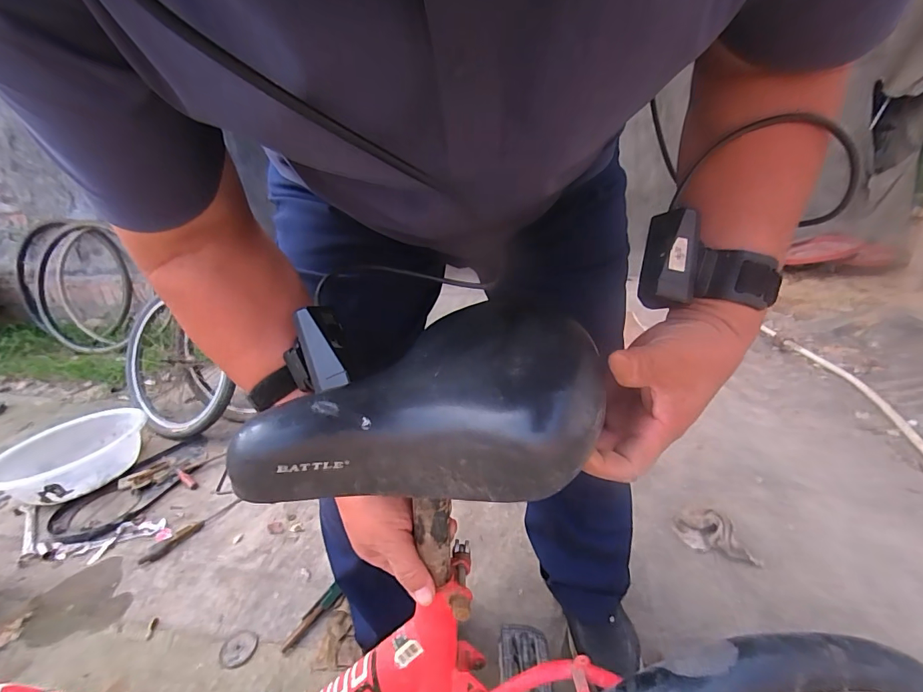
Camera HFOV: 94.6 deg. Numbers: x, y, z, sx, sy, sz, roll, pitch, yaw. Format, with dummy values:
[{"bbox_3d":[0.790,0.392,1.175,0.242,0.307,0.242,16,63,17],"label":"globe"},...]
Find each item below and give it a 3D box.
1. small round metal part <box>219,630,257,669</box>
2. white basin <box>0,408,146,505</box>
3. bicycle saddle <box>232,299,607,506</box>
[{"bbox_3d":[-0.372,0.506,0.711,0.057,0.007,0.056,-4,23,2],"label":"small round metal part"},{"bbox_3d":[-1.038,0.301,1.150,0.279,0.110,0.331,9,27,29],"label":"white basin"},{"bbox_3d":[-0.024,0.035,0.274,0.207,0.084,0.105,-2,24,5],"label":"bicycle saddle"}]

